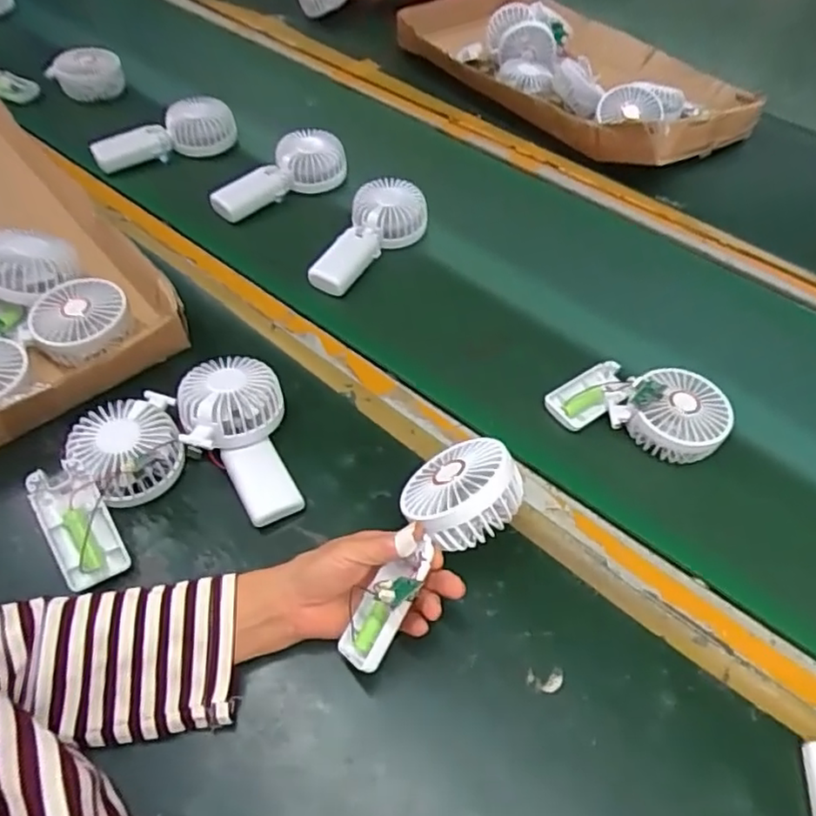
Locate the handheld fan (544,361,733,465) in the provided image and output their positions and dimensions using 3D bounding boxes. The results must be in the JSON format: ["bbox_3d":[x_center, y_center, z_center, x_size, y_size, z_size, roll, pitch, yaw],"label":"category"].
[{"bbox_3d":[0.216,-0.006,0.593,0.149,0.059,0.087,22,53,11],"label":"handheld fan"}]

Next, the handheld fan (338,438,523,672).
[{"bbox_3d":[0.009,0.092,0.437,0.076,0.068,0.181,33,77,19],"label":"handheld fan"}]

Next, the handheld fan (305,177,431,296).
[{"bbox_3d":[-0.045,-0.186,0.711,0.088,0.057,0.172,22,53,12],"label":"handheld fan"}]

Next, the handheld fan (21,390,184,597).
[{"bbox_3d":[-0.239,0.054,0.511,0.085,0.054,0.169,15,52,6],"label":"handheld fan"}]

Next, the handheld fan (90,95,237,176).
[{"bbox_3d":[-0.316,-0.354,0.820,0.175,0.042,0.072,-23,57,-21],"label":"handheld fan"}]

